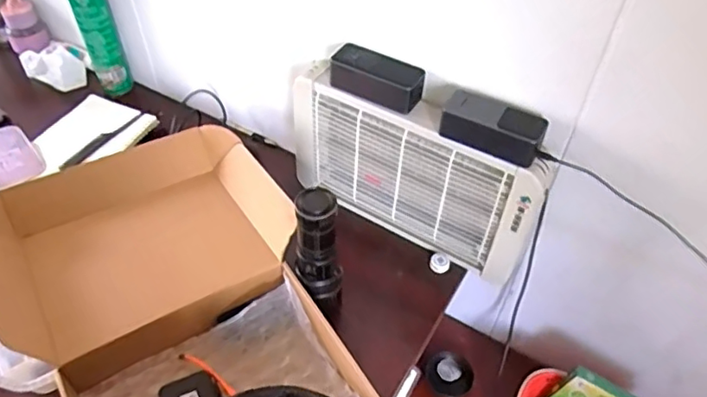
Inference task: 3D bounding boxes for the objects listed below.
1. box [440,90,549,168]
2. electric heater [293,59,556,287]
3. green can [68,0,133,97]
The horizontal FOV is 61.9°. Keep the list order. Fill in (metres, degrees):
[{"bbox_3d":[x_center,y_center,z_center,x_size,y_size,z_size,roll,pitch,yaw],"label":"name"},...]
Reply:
[{"bbox_3d":[0.182,-0.094,0.770,0.131,0.051,0.056,23,53,17],"label":"box"},{"bbox_3d":[0.082,-0.037,0.906,0.400,0.226,0.066,28,55,21],"label":"electric heater"},{"bbox_3d":[-0.481,-0.332,1.101,0.065,0.287,0.070,1,50,-1],"label":"green can"}]

